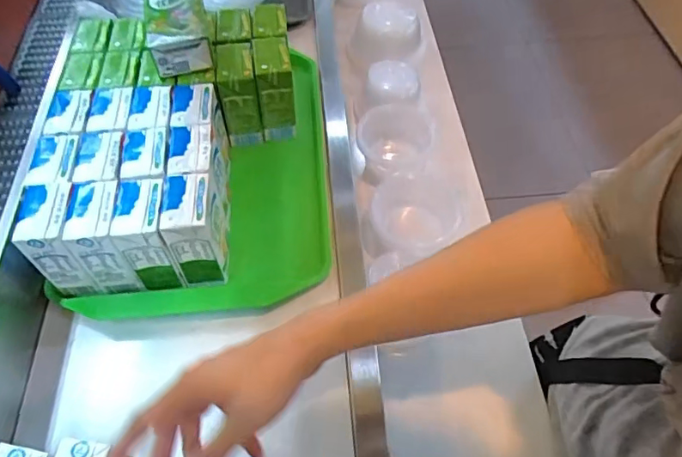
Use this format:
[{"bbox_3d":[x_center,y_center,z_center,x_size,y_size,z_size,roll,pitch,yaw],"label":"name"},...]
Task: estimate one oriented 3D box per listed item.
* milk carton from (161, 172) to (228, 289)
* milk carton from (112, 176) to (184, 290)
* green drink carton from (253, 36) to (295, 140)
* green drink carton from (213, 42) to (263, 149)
[{"bbox_3d":[-0.141,0.001,0.525,0.046,0.097,0.070,-4,56,-3],"label":"milk carton"},{"bbox_3d":[-0.185,0.007,0.520,0.042,0.095,0.066,-5,56,-3],"label":"milk carton"},{"bbox_3d":[-0.078,-0.167,0.638,0.042,0.108,0.069,-5,56,-3],"label":"green drink carton"},{"bbox_3d":[-0.121,-0.161,0.638,0.043,0.103,0.071,-7,56,-5],"label":"green drink carton"}]

